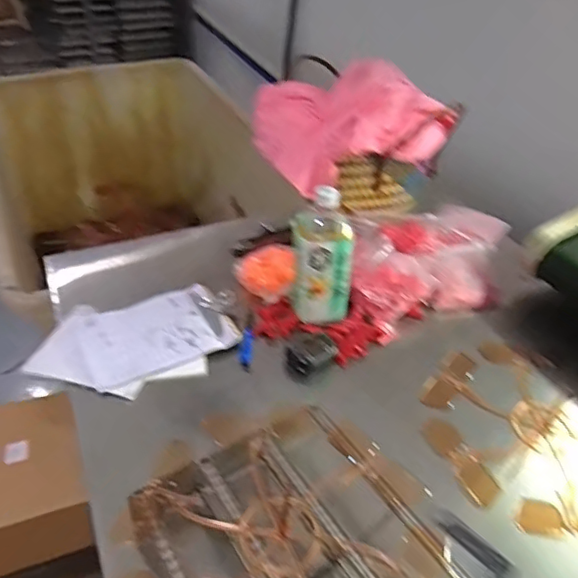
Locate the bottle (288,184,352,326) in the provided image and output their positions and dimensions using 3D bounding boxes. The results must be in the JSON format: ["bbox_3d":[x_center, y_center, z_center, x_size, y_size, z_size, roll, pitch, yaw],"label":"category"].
[{"bbox_3d":[0.049,-0.054,0.859,0.088,0.197,0.083,5,39,3],"label":"bottle"}]

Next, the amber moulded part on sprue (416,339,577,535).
[{"bbox_3d":[0.300,0.196,0.747,0.217,0.010,0.309,-14,41,-20],"label":"amber moulded part on sprue"}]

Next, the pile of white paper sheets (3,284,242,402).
[{"bbox_3d":[-0.228,0.082,0.848,0.311,0.030,0.179,-16,48,-15],"label":"pile of white paper sheets"}]

